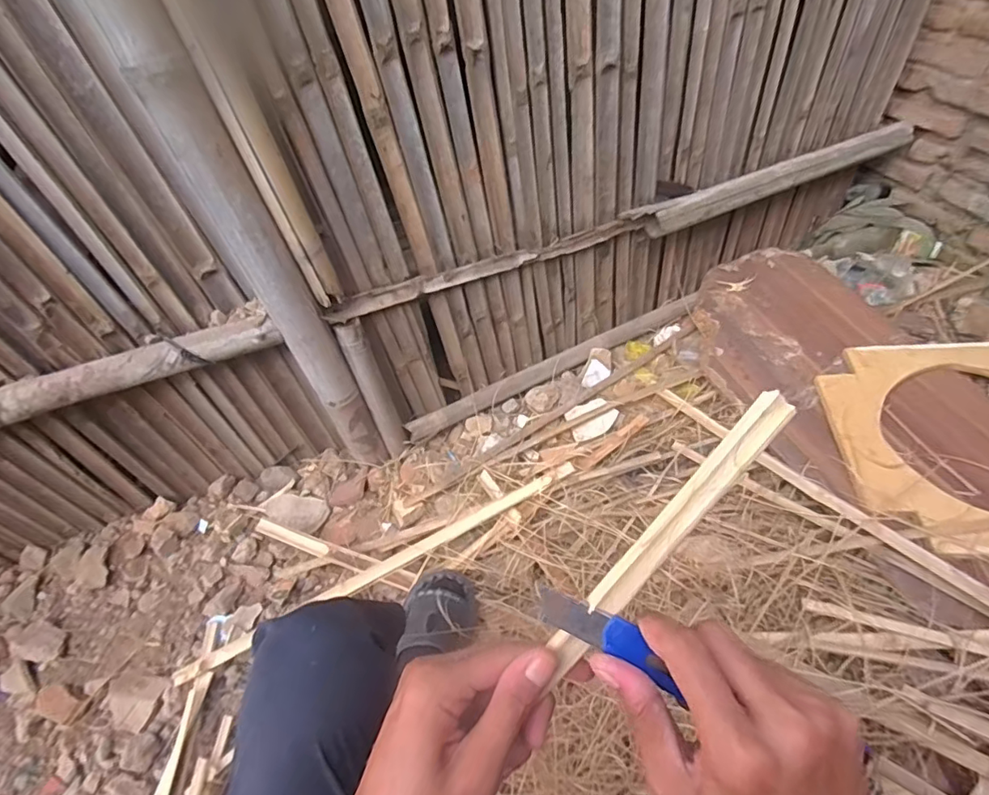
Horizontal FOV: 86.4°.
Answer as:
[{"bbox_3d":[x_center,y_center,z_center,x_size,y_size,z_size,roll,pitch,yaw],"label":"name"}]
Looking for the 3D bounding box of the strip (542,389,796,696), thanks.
[{"bbox_3d":[0.085,0.072,0.268,0.017,0.005,0.179,38,100,5],"label":"strip"}]

